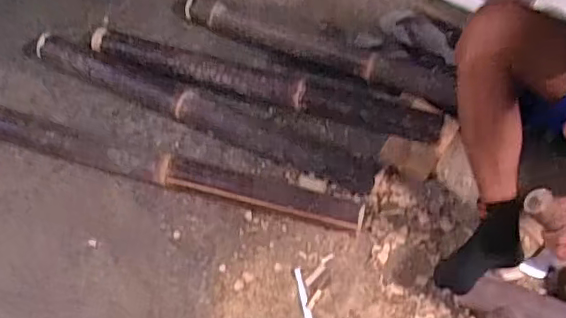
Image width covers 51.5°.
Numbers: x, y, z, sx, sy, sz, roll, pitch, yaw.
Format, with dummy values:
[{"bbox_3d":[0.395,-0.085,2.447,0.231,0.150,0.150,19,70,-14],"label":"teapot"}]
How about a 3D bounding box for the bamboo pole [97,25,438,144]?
[{"bbox_3d":[-0.046,-0.155,1.263,0.772,0.077,0.061,16,57,6],"label":"bamboo pole"}]

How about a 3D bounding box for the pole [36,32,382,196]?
[{"bbox_3d":[-0.170,-0.104,1.234,0.775,0.077,0.069,23,58,10],"label":"pole"}]

